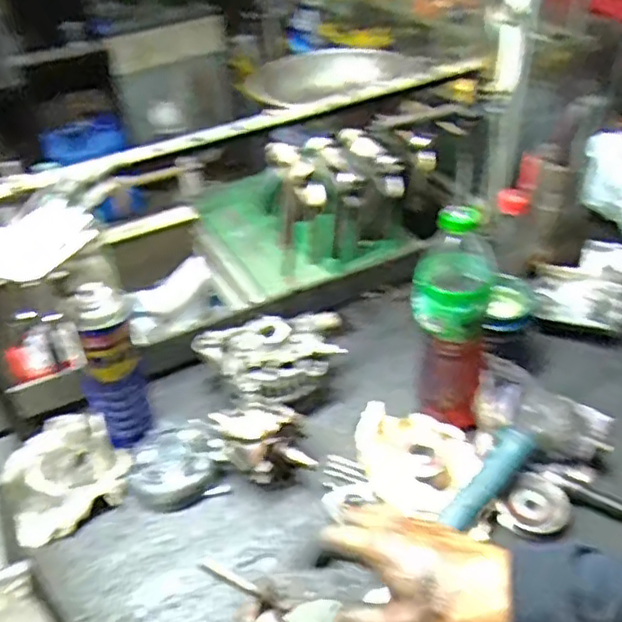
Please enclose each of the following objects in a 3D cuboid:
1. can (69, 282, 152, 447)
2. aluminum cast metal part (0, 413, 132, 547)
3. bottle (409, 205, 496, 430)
[{"bbox_3d":[-0.211,0.058,0.701,0.059,0.185,0.046,-31,45,-31],"label":"can"},{"bbox_3d":[-0.281,0.180,0.749,0.128,0.035,0.141,-24,42,-24],"label":"aluminum cast metal part"},{"bbox_3d":[0.158,-0.002,0.732,0.081,0.247,0.097,6,39,13],"label":"bottle"}]

